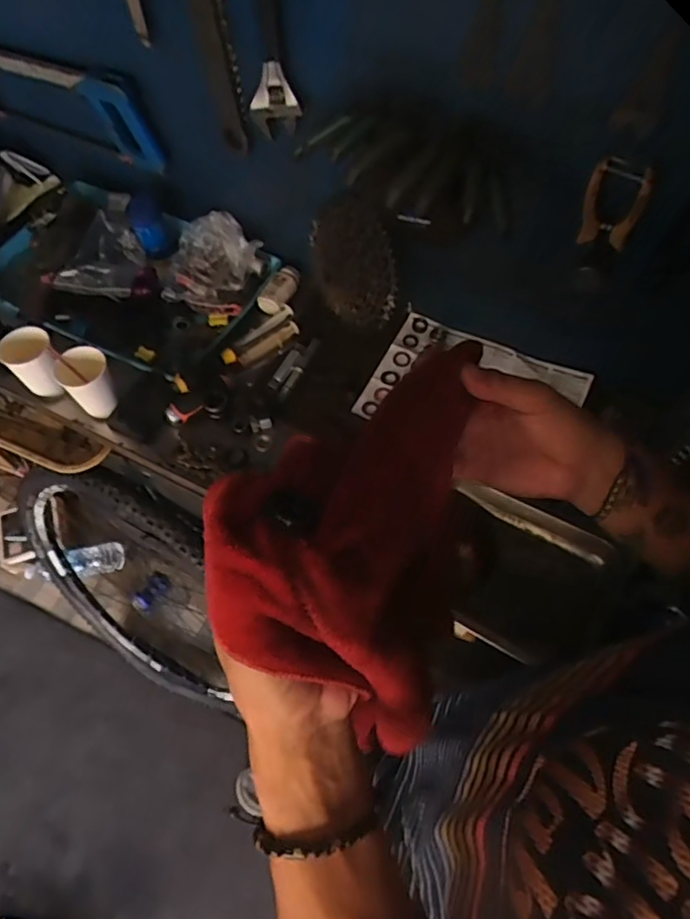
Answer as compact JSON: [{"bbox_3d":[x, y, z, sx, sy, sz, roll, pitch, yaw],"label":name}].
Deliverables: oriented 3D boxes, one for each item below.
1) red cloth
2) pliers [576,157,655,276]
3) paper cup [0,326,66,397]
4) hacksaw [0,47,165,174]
[{"bbox_3d":[0.003,0.014,0.329,0.126,0.107,0.228,13,62,8],"label":"red cloth"},{"bbox_3d":[0.288,-0.264,0.630,0.061,0.142,0.009,18,63,11],"label":"pliers"},{"bbox_3d":[-0.441,-0.139,0.817,0.080,0.081,0.066,24,63,13],"label":"paper cup"},{"bbox_3d":[-0.461,-0.559,0.888,0.375,0.145,0.030,22,63,13],"label":"hacksaw"}]

